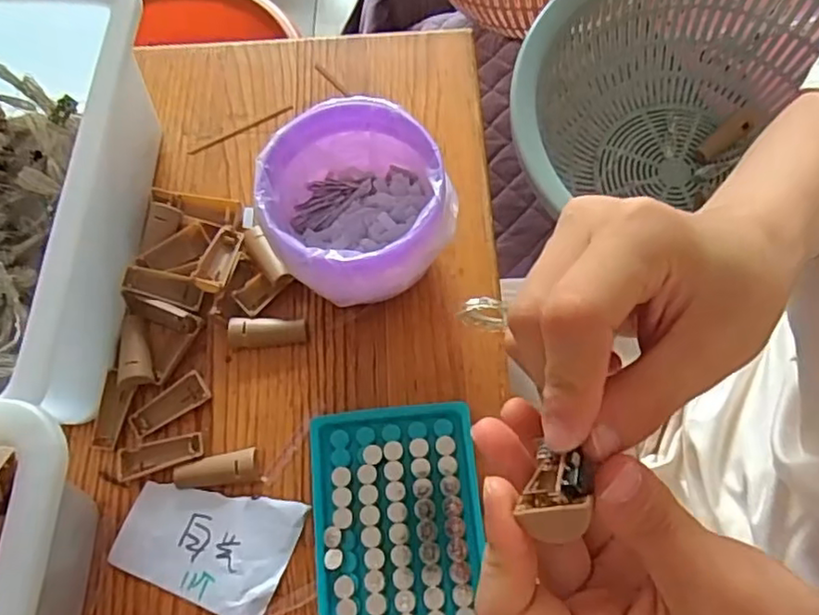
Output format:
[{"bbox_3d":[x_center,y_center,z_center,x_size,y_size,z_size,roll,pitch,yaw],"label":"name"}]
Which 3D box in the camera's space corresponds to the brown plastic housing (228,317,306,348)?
[{"bbox_3d":[-0.094,0.016,0.414,0.051,0.014,0.020,0,67,1],"label":"brown plastic housing"}]

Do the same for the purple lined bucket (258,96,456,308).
[{"bbox_3d":[-0.033,-0.056,0.394,0.101,0.086,0.109,-1,67,1],"label":"purple lined bucket"}]

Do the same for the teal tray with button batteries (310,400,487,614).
[{"bbox_3d":[-0.007,0.125,0.362,0.094,0.022,0.131,-5,67,-1],"label":"teal tray with button batteries"}]

